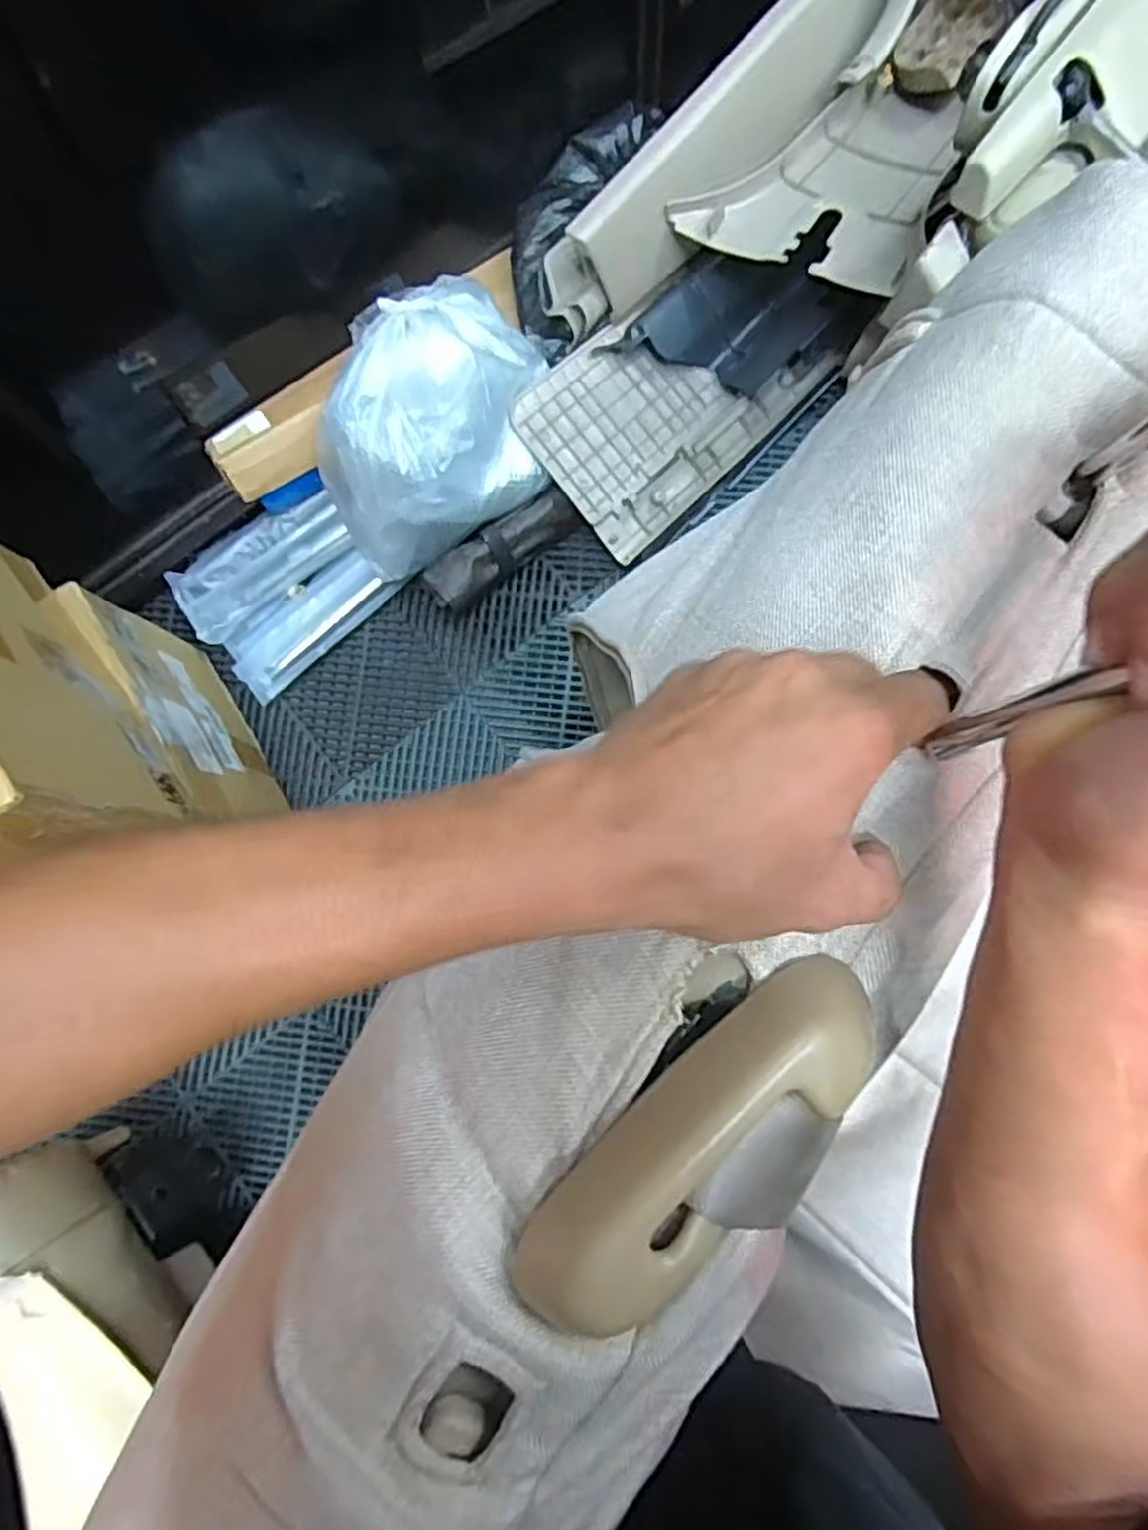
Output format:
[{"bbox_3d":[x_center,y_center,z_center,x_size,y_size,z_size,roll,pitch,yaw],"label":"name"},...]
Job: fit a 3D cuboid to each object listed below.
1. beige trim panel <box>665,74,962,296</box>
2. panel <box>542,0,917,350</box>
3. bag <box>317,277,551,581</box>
[{"bbox_3d":[0.300,-0.698,0.890,0.268,0.059,0.290,30,85,8],"label":"beige trim panel"},{"bbox_3d":[0.185,-0.743,0.873,0.580,0.111,0.122,-44,81,9],"label":"panel"},{"bbox_3d":[-0.171,-0.408,0.908,0.285,0.179,0.230,-27,80,0],"label":"bag"}]

